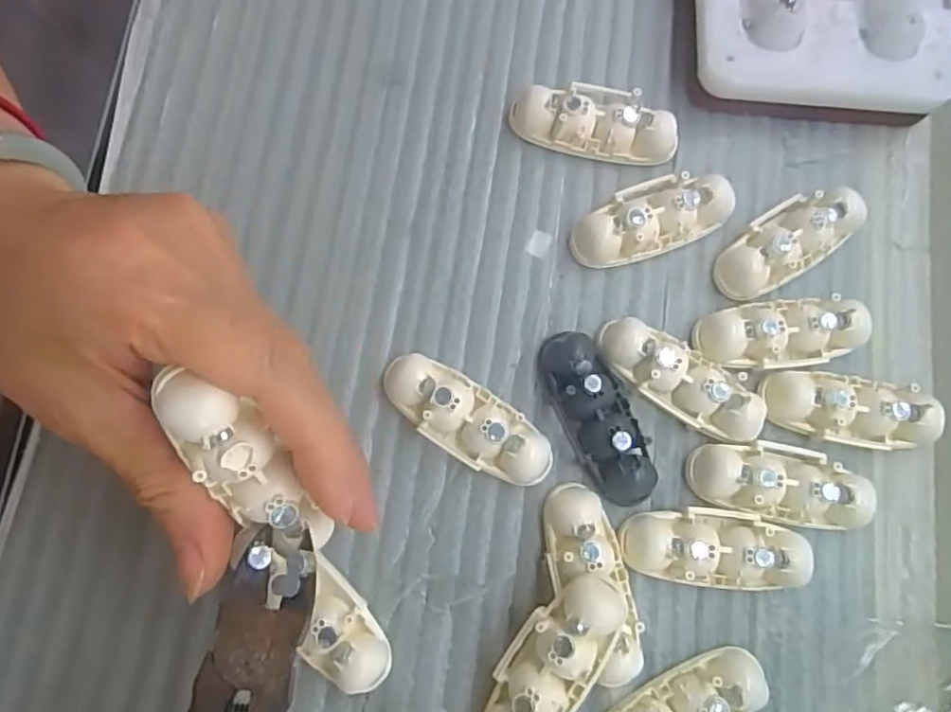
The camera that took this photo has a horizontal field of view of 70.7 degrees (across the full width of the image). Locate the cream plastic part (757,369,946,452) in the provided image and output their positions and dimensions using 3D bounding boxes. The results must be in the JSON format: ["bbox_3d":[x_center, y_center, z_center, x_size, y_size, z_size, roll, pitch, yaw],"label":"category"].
[{"bbox_3d":[0.130,0.019,0.234,0.063,0.014,0.023,11,77,-1],"label":"cream plastic part"}]

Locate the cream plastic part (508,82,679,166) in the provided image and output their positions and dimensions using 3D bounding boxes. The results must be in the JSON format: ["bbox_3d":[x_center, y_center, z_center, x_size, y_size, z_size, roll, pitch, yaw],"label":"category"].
[{"bbox_3d":[0.045,-0.089,0.249,0.061,0.014,0.026,14,77,0],"label":"cream plastic part"}]

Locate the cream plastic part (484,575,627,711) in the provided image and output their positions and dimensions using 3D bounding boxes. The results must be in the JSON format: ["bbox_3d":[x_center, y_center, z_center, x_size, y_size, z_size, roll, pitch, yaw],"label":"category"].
[{"bbox_3d":[0.023,0.095,0.206,0.025,0.023,0.060,37,81,8],"label":"cream plastic part"}]

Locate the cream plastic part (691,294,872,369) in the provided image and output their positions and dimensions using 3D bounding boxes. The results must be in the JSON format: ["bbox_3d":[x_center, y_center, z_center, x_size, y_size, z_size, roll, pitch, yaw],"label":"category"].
[{"bbox_3d":[0.110,-0.009,0.239,0.060,0.014,0.024,1,78,-3],"label":"cream plastic part"}]

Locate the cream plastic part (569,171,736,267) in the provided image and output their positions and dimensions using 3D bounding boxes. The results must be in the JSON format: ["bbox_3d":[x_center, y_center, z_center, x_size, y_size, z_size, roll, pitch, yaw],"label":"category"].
[{"bbox_3d":[0.065,-0.052,0.245,0.061,0.013,0.024,-21,80,-8],"label":"cream plastic part"}]

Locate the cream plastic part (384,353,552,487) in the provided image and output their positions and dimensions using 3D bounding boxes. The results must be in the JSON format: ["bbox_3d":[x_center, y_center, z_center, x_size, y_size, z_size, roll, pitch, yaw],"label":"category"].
[{"bbox_3d":[-0.003,0.021,0.227,0.061,0.015,0.025,34,78,4],"label":"cream plastic part"}]

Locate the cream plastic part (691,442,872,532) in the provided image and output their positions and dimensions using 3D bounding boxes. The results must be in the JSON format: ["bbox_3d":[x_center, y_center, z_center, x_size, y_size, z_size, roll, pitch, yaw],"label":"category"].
[{"bbox_3d":[0.104,0.043,0.227,0.061,0.014,0.025,12,77,-1],"label":"cream plastic part"}]

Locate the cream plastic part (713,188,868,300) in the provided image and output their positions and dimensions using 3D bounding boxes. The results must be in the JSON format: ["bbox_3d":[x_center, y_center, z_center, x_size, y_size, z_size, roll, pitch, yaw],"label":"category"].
[{"bbox_3d":[0.116,-0.043,0.248,0.059,0.012,0.024,-32,81,-10],"label":"cream plastic part"}]

